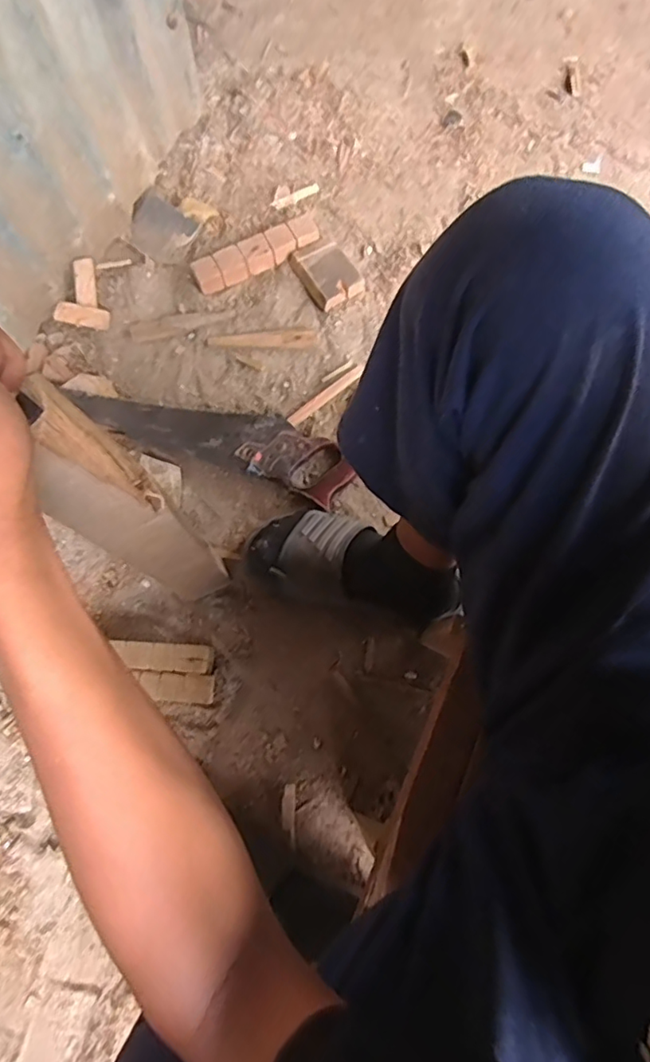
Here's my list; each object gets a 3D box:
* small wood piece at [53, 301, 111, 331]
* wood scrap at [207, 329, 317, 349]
[{"bbox_3d":[-0.332,-0.295,0.767,0.070,0.011,0.028,9,112,-12],"label":"small wood piece"},{"bbox_3d":[-0.087,-0.269,0.788,0.148,0.010,0.029,-2,73,-5],"label":"wood scrap"}]

